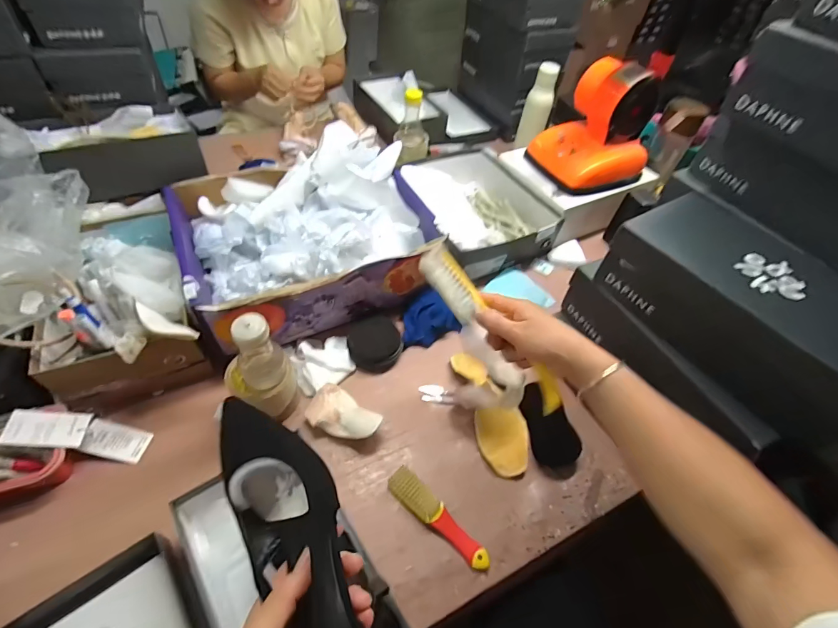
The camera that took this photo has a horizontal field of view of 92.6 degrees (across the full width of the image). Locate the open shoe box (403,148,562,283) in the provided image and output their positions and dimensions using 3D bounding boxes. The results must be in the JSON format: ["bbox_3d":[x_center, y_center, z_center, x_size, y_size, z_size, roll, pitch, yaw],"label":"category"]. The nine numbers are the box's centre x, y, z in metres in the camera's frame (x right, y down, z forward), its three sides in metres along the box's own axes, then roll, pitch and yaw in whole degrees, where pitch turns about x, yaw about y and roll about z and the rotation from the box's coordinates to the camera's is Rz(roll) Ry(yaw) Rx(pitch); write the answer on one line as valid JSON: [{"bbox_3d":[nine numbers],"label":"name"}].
[{"bbox_3d":[0.116,-0.231,0.874,0.264,0.090,0.323,-16,55,-18],"label":"open shoe box"}]

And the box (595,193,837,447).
[{"bbox_3d":[0.392,-0.011,0.490,0.161,0.103,0.291,-29,60,-25],"label":"box"}]

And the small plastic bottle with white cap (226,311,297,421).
[{"bbox_3d":[-0.218,0.075,0.543,0.085,0.182,0.077,-19,56,-20],"label":"small plastic bottle with white cap"}]

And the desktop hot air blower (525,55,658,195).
[{"bbox_3d":[0.369,-0.389,0.820,0.200,0.197,0.165,-15,55,-17],"label":"desktop hot air blower"}]

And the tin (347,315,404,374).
[{"bbox_3d":[-0.075,0.047,0.682,0.087,0.033,0.106,-9,53,-13],"label":"tin"}]

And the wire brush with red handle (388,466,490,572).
[{"bbox_3d":[0.025,0.268,0.526,0.157,0.027,0.034,37,57,21],"label":"wire brush with red handle"}]

